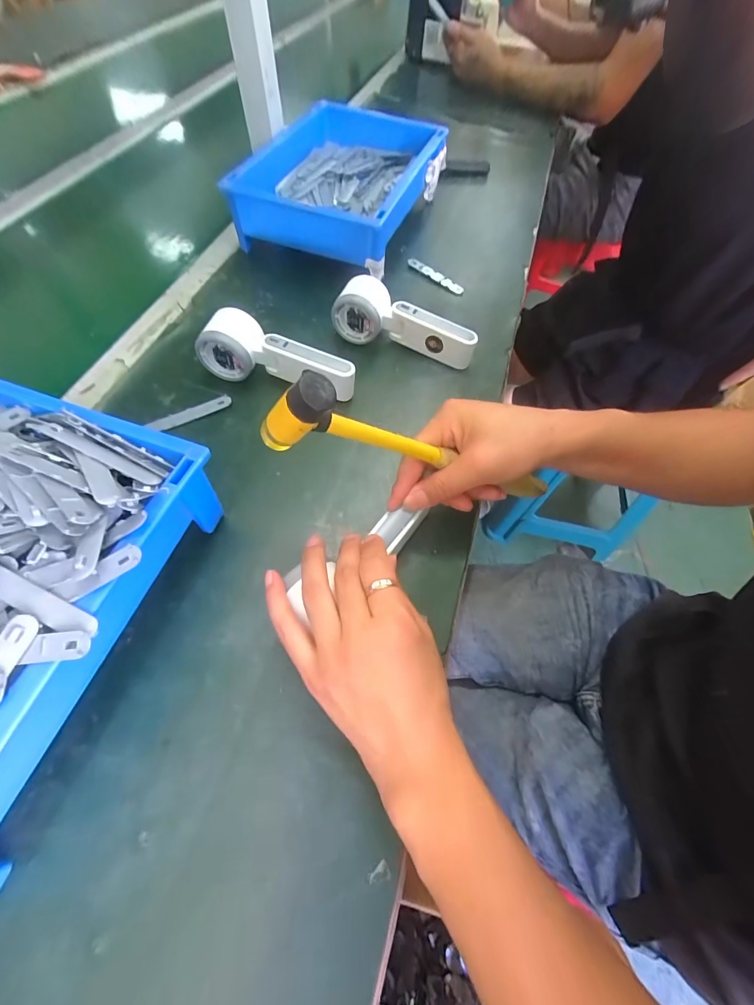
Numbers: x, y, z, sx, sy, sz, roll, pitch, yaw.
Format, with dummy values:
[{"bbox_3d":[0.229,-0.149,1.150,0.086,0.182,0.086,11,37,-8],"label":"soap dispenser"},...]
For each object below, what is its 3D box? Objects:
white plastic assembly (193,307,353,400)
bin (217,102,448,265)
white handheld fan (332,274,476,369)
[{"bbox_3d":[-0.104,-0.156,0.425,0.168,0.059,0.047,14,60,6],"label":"white plastic assembly"},{"bbox_3d":[-0.043,-0.469,0.580,0.215,0.085,0.349,18,61,8],"label":"bin"},{"bbox_3d":[0.035,-0.211,0.466,0.166,0.057,0.051,17,61,7],"label":"white handheld fan"}]

